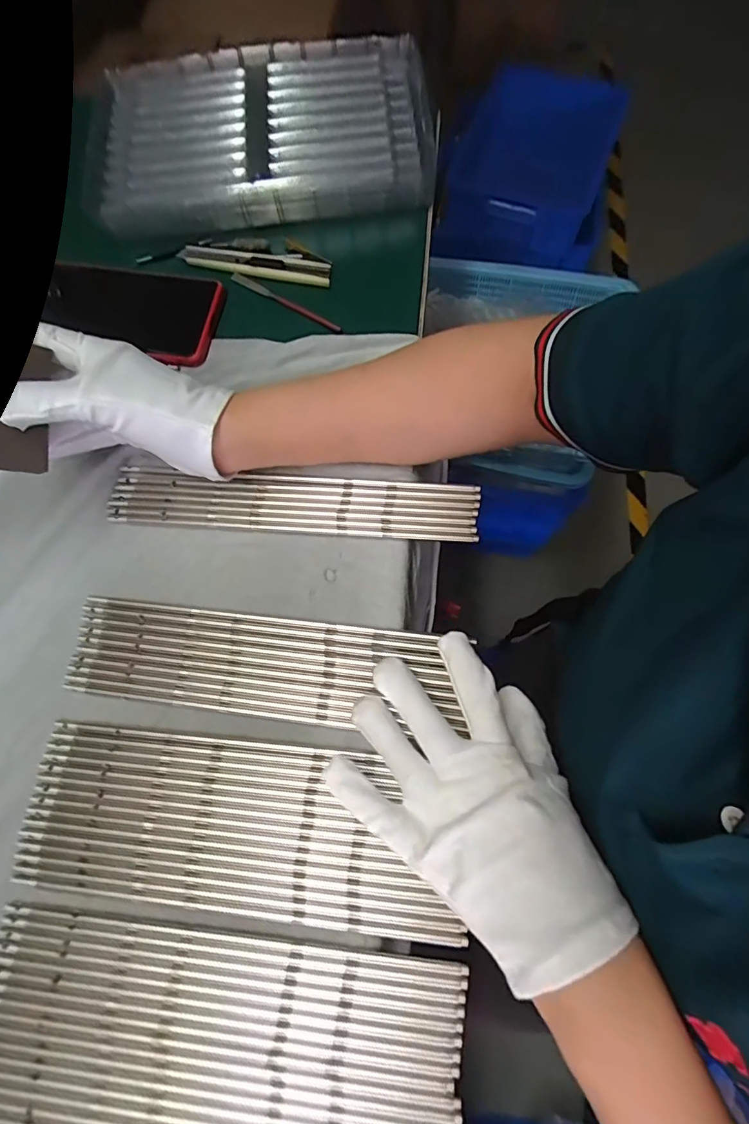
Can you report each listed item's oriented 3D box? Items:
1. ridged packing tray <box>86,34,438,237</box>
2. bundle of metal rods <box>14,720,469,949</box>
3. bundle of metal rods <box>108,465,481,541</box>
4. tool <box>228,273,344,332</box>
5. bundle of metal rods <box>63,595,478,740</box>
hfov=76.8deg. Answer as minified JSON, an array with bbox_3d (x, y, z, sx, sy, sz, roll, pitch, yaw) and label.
[{"bbox_3d":[-0.099,-0.364,0.404,0.280,0.033,0.174,-6,73,-1],"label":"ridged packing tray"},{"bbox_3d":[-0.078,0.152,0.273,0.245,0.004,0.097,11,76,6],"label":"bundle of metal rods"},{"bbox_3d":[-0.056,-0.042,0.326,0.251,0.004,0.040,4,75,4],"label":"bundle of metal rods"},{"bbox_3d":[-0.071,-0.208,0.378,0.106,0.004,0.007,32,78,9],"label":"tool"},{"bbox_3d":[-0.072,0.064,0.297,0.240,0.004,0.060,5,75,4],"label":"bundle of metal rods"}]

